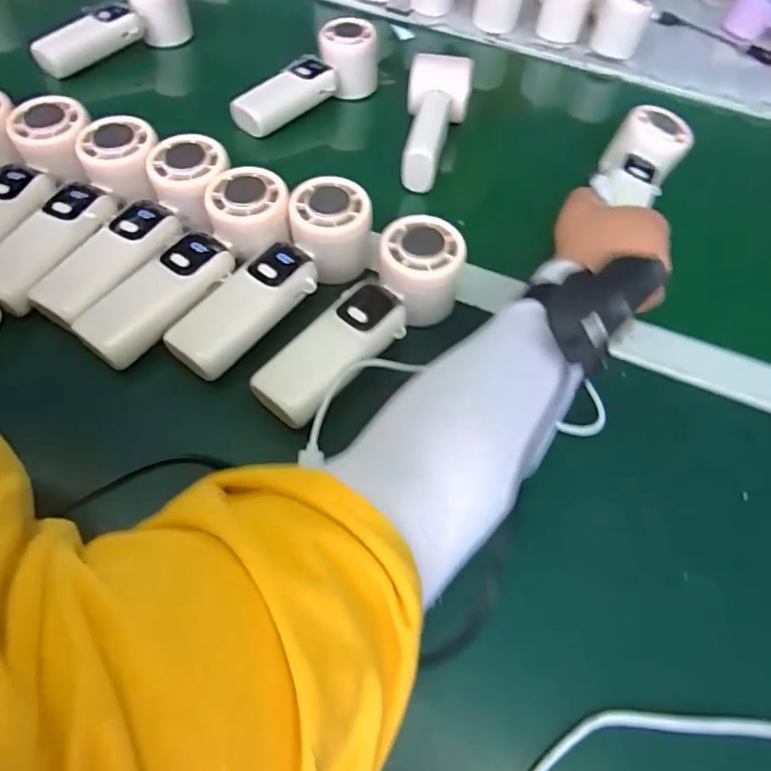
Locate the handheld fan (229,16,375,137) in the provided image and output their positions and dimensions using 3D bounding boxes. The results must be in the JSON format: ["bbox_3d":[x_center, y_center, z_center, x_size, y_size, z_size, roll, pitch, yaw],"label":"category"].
[{"bbox_3d":[-0.073,-0.297,0.521,0.051,0.055,0.160,39,62,21],"label":"handheld fan"}]

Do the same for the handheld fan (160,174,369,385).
[{"bbox_3d":[-0.068,-0.072,0.355,0.064,0.050,0.160,31,60,17],"label":"handheld fan"}]

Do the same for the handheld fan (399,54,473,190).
[{"bbox_3d":[0.045,-0.244,0.496,0.057,0.051,0.149,8,56,2],"label":"handheld fan"}]

